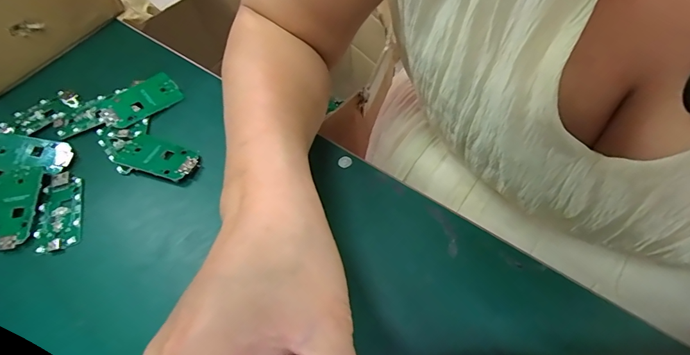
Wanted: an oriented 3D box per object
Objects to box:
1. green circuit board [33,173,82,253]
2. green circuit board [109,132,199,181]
[{"bbox_3d":[-0.210,0.024,0.277,0.031,0.007,0.062,-20,58,-5],"label":"green circuit board"},{"bbox_3d":[-0.147,-0.016,0.294,0.068,0.008,0.031,18,62,17],"label":"green circuit board"}]

